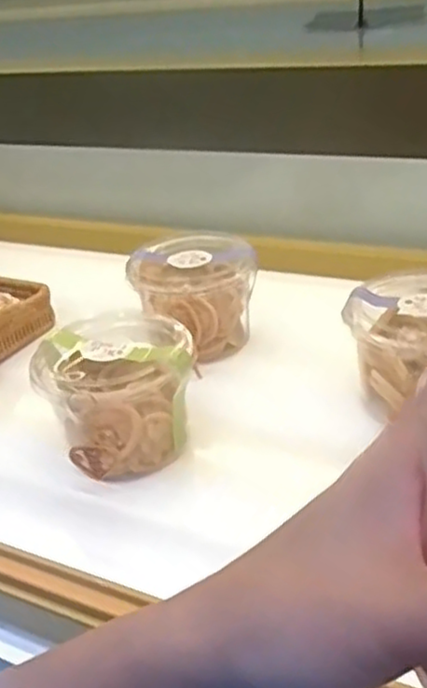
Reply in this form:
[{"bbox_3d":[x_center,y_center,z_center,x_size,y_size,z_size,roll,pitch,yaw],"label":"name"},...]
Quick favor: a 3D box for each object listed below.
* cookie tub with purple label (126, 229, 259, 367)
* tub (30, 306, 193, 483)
[{"bbox_3d":[-0.014,-0.046,0.664,0.103,0.089,0.099,-5,30,3],"label":"cookie tub with purple label"},{"bbox_3d":[-0.070,0.033,0.529,0.106,0.092,0.102,-5,30,3],"label":"tub"}]

